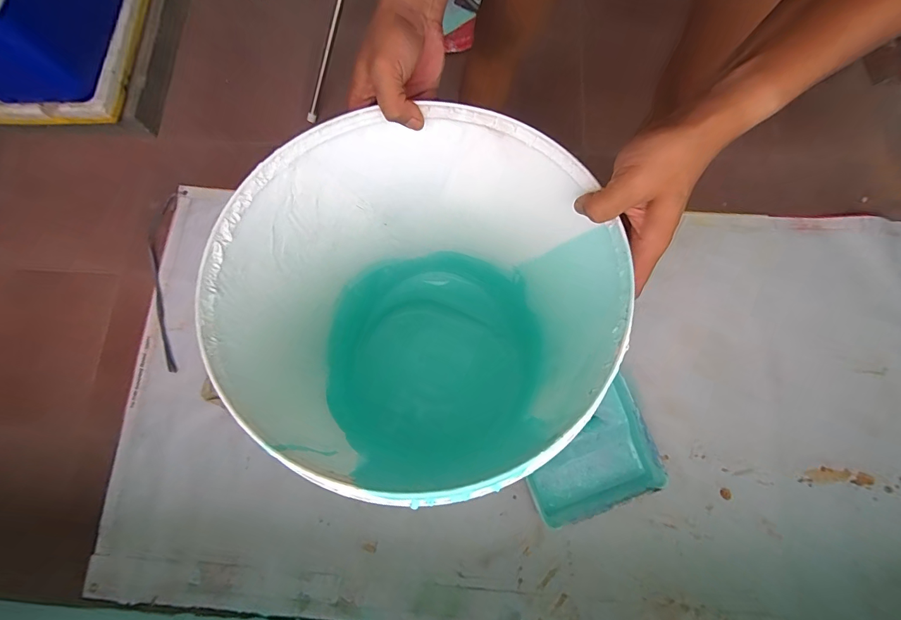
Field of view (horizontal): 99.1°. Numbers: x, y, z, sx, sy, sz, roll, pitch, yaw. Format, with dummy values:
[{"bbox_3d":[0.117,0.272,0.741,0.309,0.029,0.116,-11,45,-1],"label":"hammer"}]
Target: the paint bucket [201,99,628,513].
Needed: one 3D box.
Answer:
[{"bbox_3d":[-0.013,-0.006,0.411,0.297,0.315,0.277,0,77,1],"label":"paint bucket"}]

